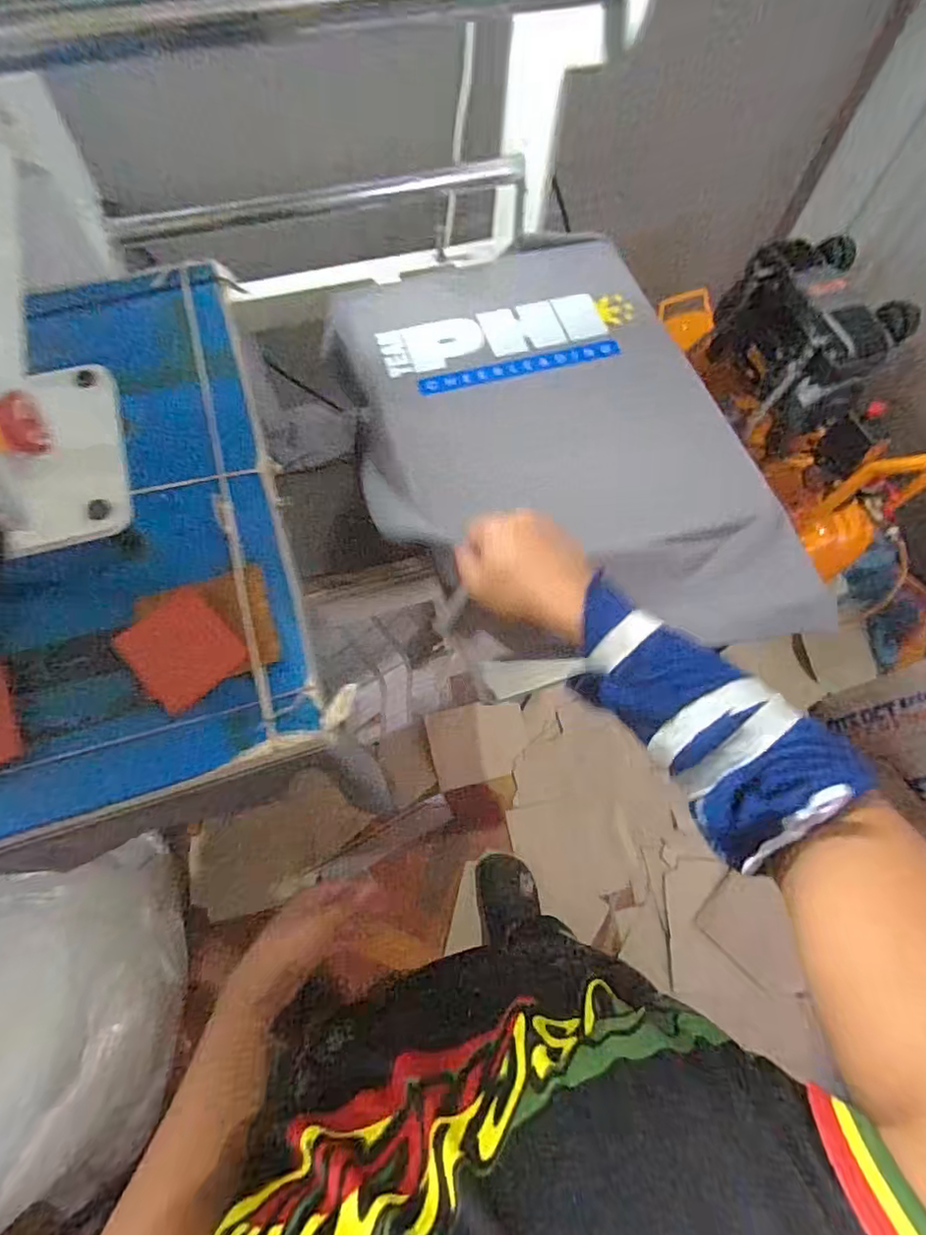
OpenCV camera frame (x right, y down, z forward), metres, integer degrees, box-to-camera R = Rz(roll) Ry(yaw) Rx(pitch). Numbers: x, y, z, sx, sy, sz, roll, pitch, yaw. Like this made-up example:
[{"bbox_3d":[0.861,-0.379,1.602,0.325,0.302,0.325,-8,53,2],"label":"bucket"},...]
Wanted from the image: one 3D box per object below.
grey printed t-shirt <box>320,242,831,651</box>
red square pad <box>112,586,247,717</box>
[{"bbox_3d":[0.104,-0.228,0.724,0.428,0.084,0.644,-16,68,-9],"label":"grey printed t-shirt"},{"bbox_3d":[-0.238,0.028,0.493,0.078,0.008,0.083,-38,96,-24],"label":"red square pad"}]

